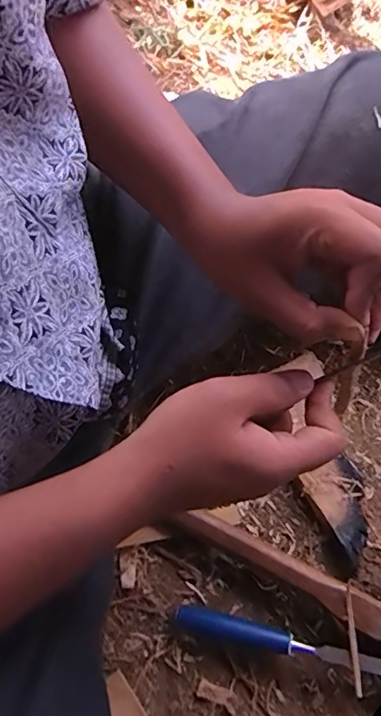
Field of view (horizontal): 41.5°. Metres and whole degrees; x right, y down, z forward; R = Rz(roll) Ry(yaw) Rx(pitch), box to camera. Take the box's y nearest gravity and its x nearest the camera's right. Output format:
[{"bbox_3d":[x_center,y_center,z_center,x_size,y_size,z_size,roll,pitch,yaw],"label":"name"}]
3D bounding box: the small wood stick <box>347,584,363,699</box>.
[{"bbox_3d":[0.149,0.258,0.460,0.007,0.005,0.092,-4,81,1],"label":"small wood stick"}]

